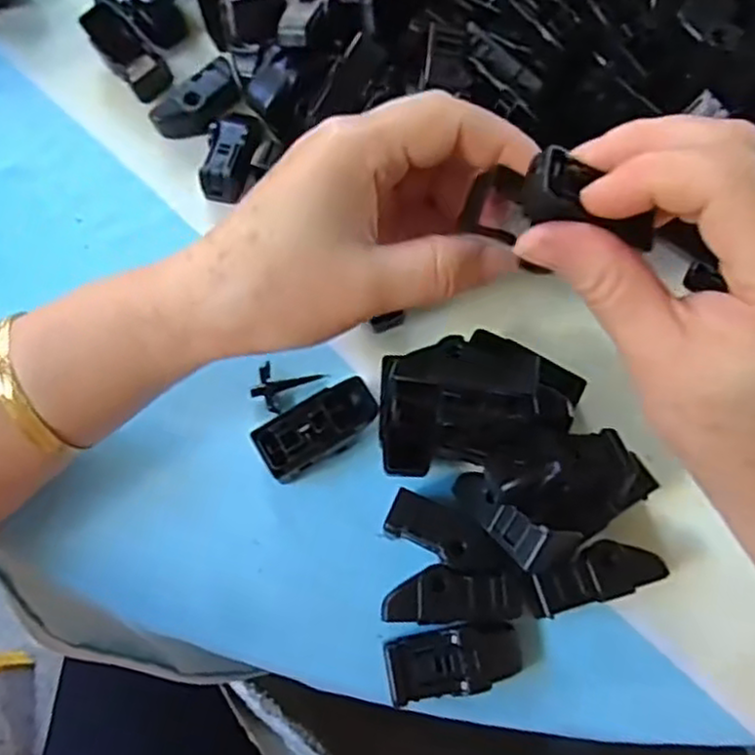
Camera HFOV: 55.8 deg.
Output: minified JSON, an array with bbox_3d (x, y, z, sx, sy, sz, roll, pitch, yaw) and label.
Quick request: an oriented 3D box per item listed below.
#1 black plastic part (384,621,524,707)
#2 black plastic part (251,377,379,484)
[{"bbox_3d":[0.028,0.102,0.257,0.048,0.019,0.021,-9,70,-3],"label":"black plastic part"},{"bbox_3d":[-0.023,0.021,0.285,0.048,0.017,0.022,-28,72,-9],"label":"black plastic part"}]

